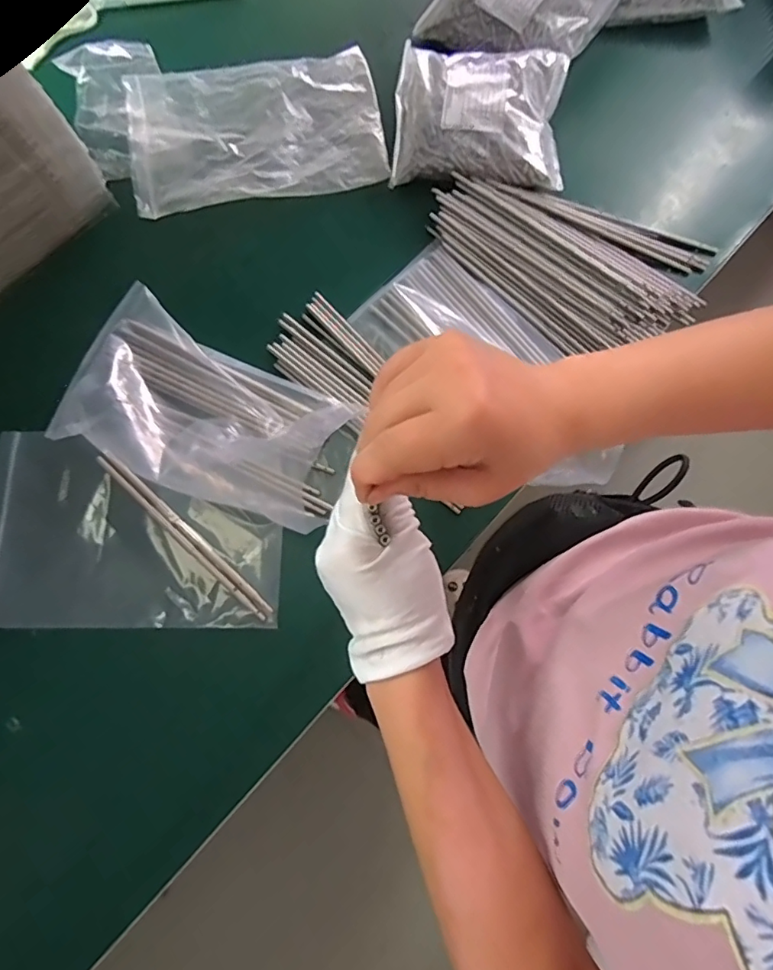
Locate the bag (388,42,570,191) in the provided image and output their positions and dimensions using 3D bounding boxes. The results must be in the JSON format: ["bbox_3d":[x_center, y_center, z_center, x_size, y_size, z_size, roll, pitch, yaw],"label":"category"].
[{"bbox_3d":[0.109,-0.435,0.616,0.194,0.039,0.177,5,76,1],"label":"bag"}]

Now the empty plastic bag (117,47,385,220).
[{"bbox_3d":[-0.154,-0.423,0.631,0.289,0.028,0.184,-9,77,-3],"label":"empty plastic bag"}]

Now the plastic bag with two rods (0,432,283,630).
[{"bbox_3d":[-0.255,0.048,0.543,0.295,0.028,0.190,2,75,-1],"label":"plastic bag with two rods"}]

